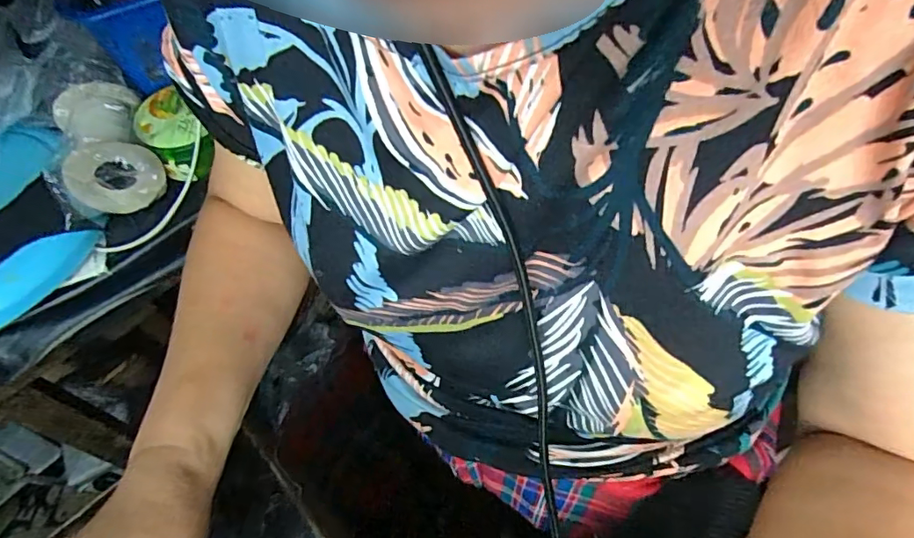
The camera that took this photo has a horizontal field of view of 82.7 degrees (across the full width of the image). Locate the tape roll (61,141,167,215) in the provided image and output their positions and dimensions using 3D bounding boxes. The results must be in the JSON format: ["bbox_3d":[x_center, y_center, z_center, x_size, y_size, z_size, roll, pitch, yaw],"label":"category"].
[{"bbox_3d":[-0.345,-0.092,0.529,0.080,0.088,0.025,-19,55,-8],"label":"tape roll"}]

